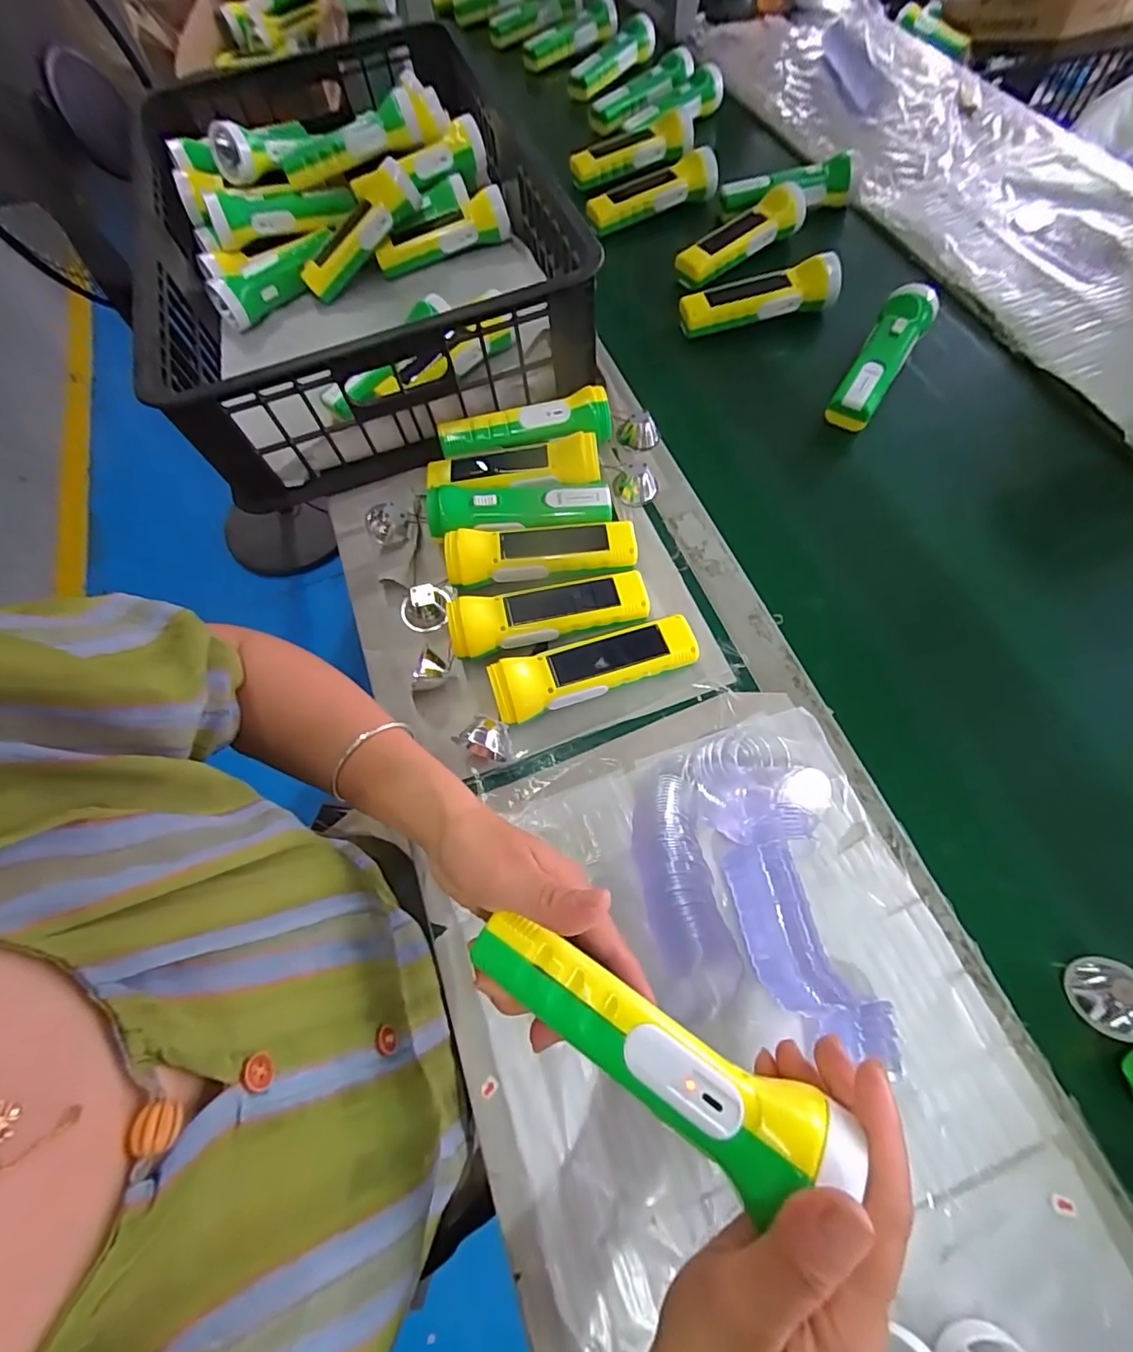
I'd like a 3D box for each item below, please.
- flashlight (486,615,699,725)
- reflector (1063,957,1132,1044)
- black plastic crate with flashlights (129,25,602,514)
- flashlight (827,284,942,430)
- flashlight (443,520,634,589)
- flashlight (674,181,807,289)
[{"bbox_3d":[0.021,-0.006,0.438,0.164,0.037,0.048,-19,67,-5],"label":"flashlight"},{"bbox_3d":[0.331,0.195,0.332,0.043,0.022,0.043,-1,64,2],"label":"reflector"},{"bbox_3d":[-0.247,-0.498,0.632,0.405,0.142,0.611,-22,67,-7],"label":"black plastic crate with flashlights"},{"bbox_3d":[0.330,-0.336,0.573,0.049,0.043,0.190,32,69,16],"label":"flashlight"},{"bbox_3d":[-0.022,-0.107,0.487,0.162,0.037,0.048,-5,66,1],"label":"flashlight"},{"bbox_3d":[0.219,-0.542,0.683,0.193,0.053,0.044,-38,68,-15],"label":"flashlight"}]

